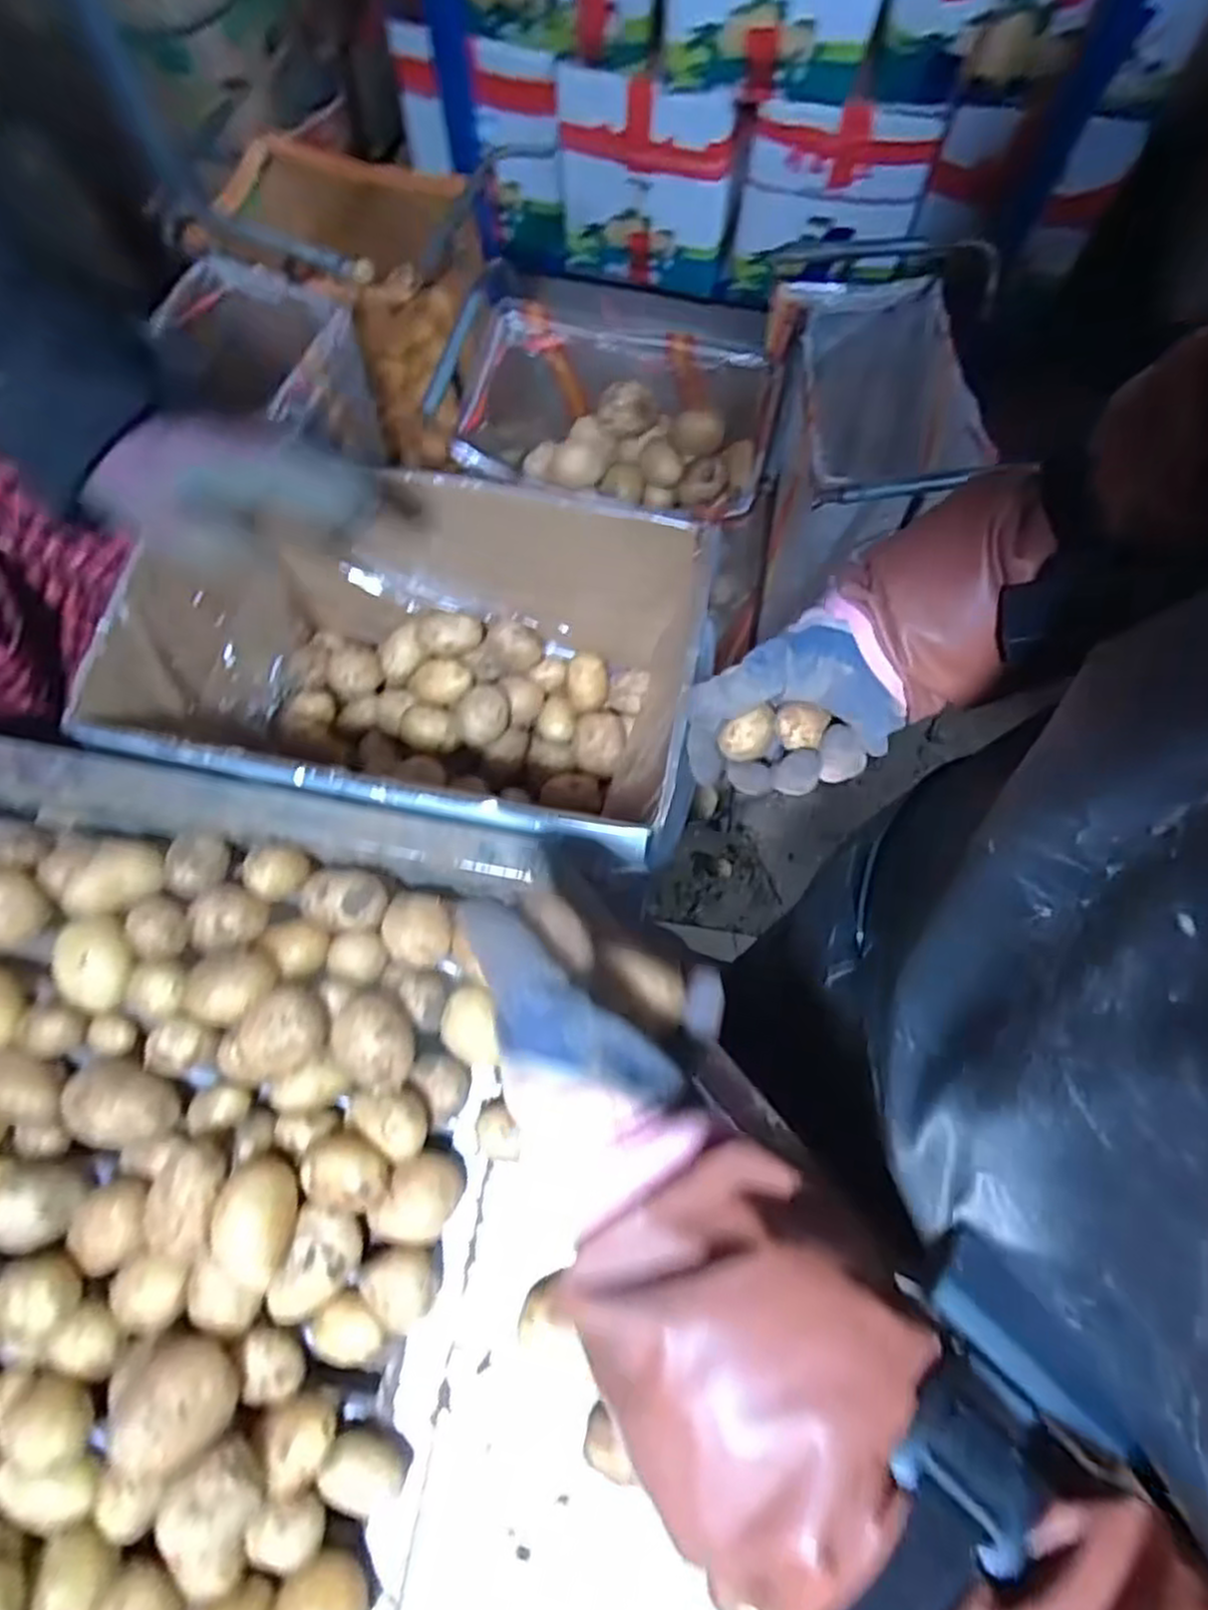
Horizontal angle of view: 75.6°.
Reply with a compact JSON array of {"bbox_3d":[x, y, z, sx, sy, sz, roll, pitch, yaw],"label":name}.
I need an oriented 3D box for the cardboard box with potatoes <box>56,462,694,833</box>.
[{"bbox_3d":[-0.150,-0.098,0.657,0.414,0.254,0.257,10,73,3],"label":"cardboard box with potatoes"}]

